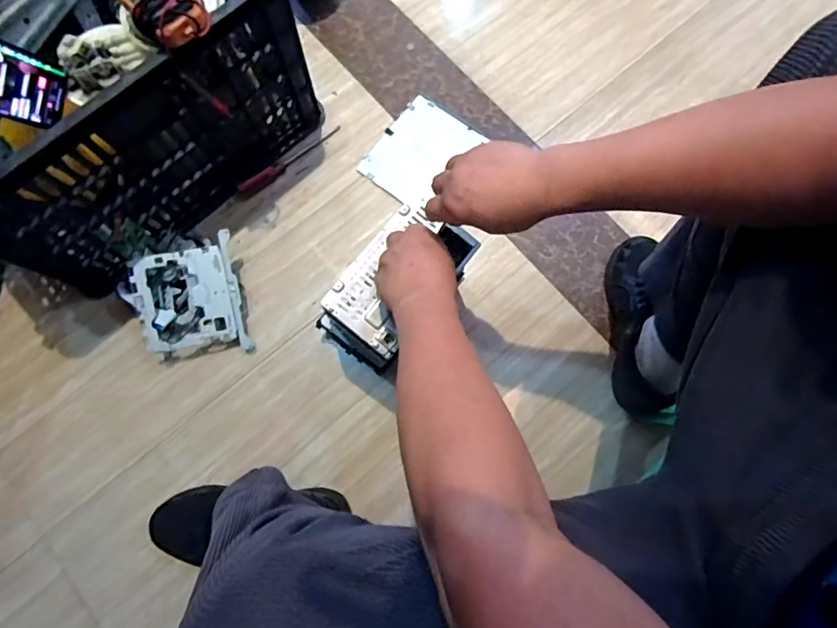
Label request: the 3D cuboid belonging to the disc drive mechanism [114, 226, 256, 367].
[{"bbox_3d":[-0.351,-0.019,0.725,0.167,0.043,0.177,-11,97,-6],"label":"disc drive mechanism"}]

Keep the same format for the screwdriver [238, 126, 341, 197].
[{"bbox_3d":[-0.218,-0.265,0.813,0.197,0.018,0.022,-40,79,-8],"label":"screwdriver"}]

